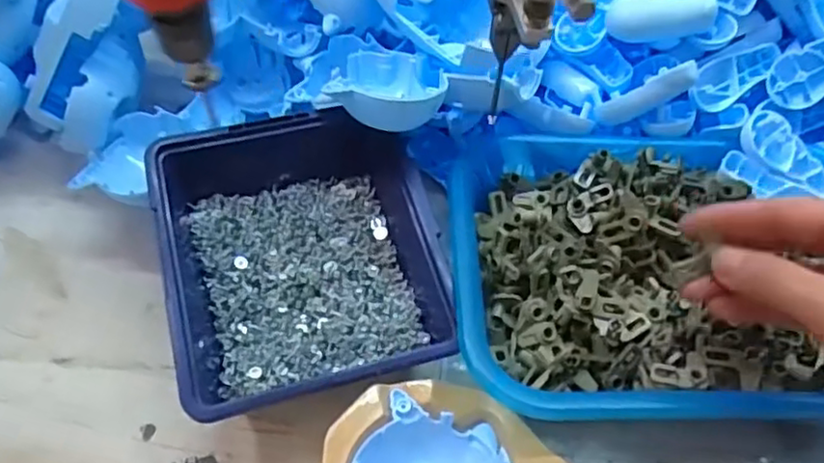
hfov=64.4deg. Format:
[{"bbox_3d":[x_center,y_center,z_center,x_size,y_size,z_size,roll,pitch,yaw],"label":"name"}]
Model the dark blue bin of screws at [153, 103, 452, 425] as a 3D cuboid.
[{"bbox_3d":[-0.060,0.018,0.372,0.141,0.070,0.163,-12,54,-11],"label":"dark blue bin of screws"}]

